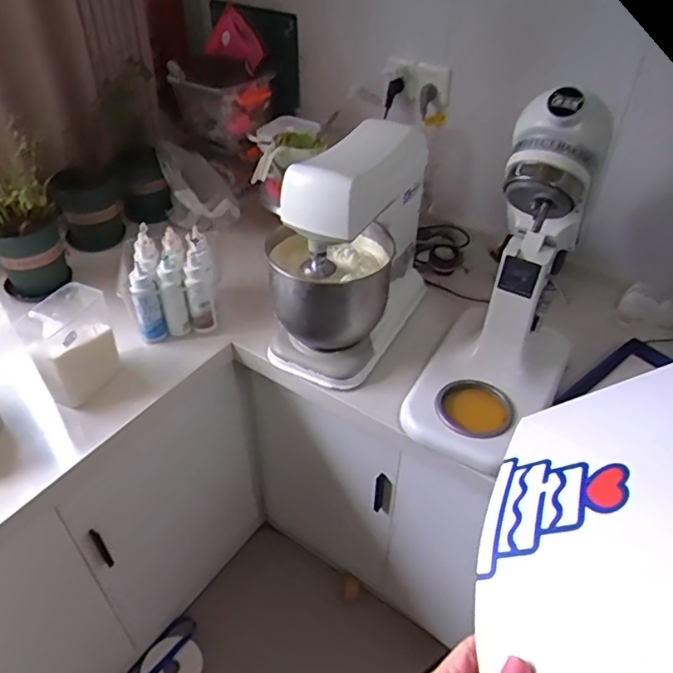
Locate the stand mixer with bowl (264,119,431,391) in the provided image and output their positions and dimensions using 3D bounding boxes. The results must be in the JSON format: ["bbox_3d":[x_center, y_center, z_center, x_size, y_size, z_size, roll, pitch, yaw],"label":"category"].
[{"bbox_3d":[0.022,-0.171,1.092,0.234,0.390,0.357,13,43,14],"label":"stand mixer with bowl"}]

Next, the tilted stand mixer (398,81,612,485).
[{"bbox_3d":[0.293,-0.101,0.936,0.234,0.522,0.398,23,46,23],"label":"tilted stand mixer"}]

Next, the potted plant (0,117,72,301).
[{"bbox_3d":[-0.687,-0.274,1.235,0.156,0.356,0.172,-15,44,-17],"label":"potted plant"}]

